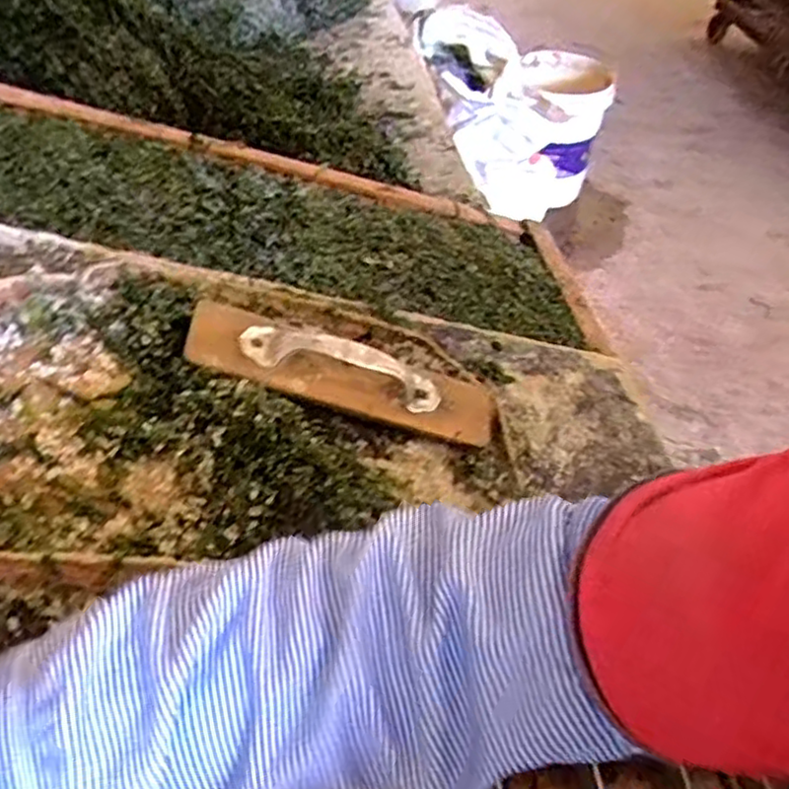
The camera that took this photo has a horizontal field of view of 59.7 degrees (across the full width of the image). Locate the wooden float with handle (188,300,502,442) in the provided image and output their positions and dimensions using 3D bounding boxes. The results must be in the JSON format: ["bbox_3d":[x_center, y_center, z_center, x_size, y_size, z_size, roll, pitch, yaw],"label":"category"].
[{"bbox_3d":[-0.026,-0.022,0.477,0.220,0.037,0.061,17,44,-18],"label":"wooden float with handle"}]

